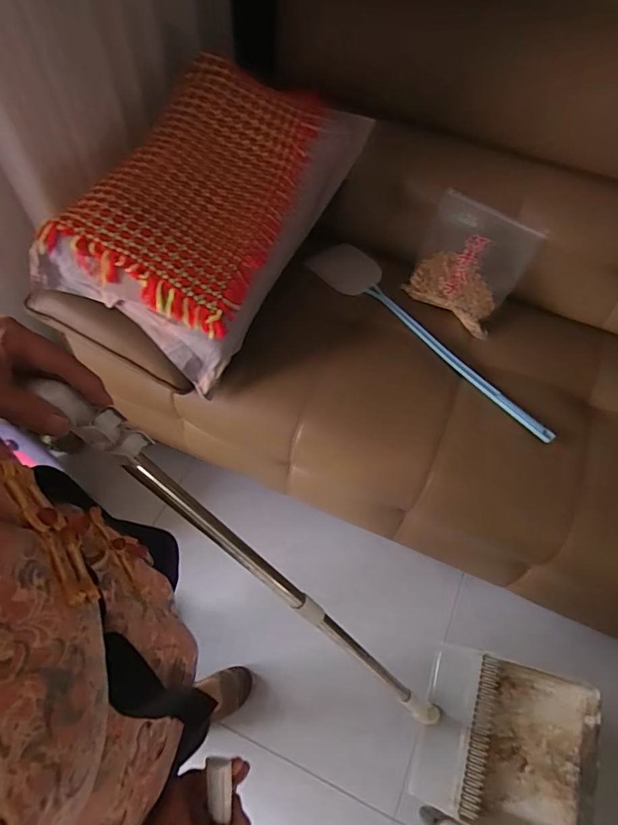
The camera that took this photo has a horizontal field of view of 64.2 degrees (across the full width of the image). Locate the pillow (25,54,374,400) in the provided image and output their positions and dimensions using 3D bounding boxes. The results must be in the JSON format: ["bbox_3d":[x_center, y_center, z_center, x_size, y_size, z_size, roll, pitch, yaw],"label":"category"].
[{"bbox_3d":[-0.198,-0.458,1.049,0.425,0.189,0.745,34,73,-11],"label":"pillow"}]

